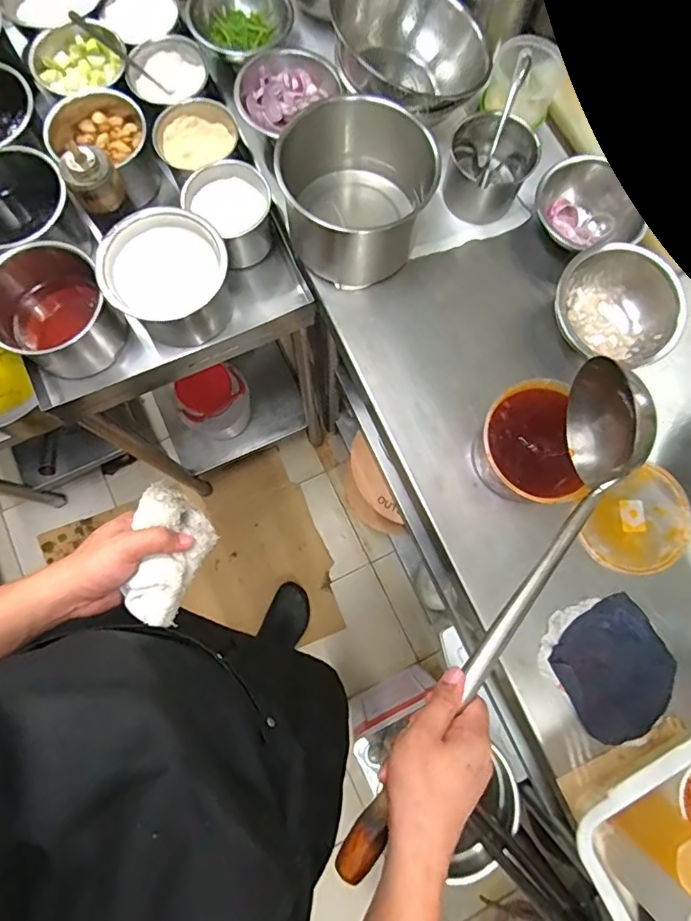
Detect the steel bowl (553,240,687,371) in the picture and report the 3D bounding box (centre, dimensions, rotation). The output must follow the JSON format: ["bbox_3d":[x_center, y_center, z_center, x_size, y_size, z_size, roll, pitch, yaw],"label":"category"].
[{"bbox_3d":[0.338,-0.188,0.641,0.136,0.070,0.157,-28,80,-7],"label":"steel bowl"}]

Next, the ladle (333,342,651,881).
[{"bbox_3d":[0.135,0.112,0.461,0.085,0.092,0.503,38,71,7],"label":"ladle"}]

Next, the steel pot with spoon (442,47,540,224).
[{"bbox_3d":[0.201,-0.421,0.677,0.111,0.103,0.152,19,78,3],"label":"steel pot with spoon"}]

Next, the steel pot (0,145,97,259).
[{"bbox_3d":[-0.449,-0.331,0.697,0.148,0.124,0.161,0,77,-1],"label":"steel pot"}]

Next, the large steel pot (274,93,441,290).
[{"bbox_3d":[0.012,-0.335,0.638,0.165,0.148,0.162,0,77,-1],"label":"large steel pot"}]

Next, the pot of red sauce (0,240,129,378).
[{"bbox_3d":[-0.388,-0.192,0.685,0.147,0.132,0.148,0,77,-1],"label":"pot of red sauce"}]

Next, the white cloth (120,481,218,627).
[{"bbox_3d":[-0.169,0.091,0.485,0.064,0.043,0.127,8,77,0],"label":"white cloth"}]

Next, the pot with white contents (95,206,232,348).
[{"bbox_3d":[-0.234,-0.242,0.683,0.152,0.109,0.155,0,77,-1],"label":"pot with white contents"}]

